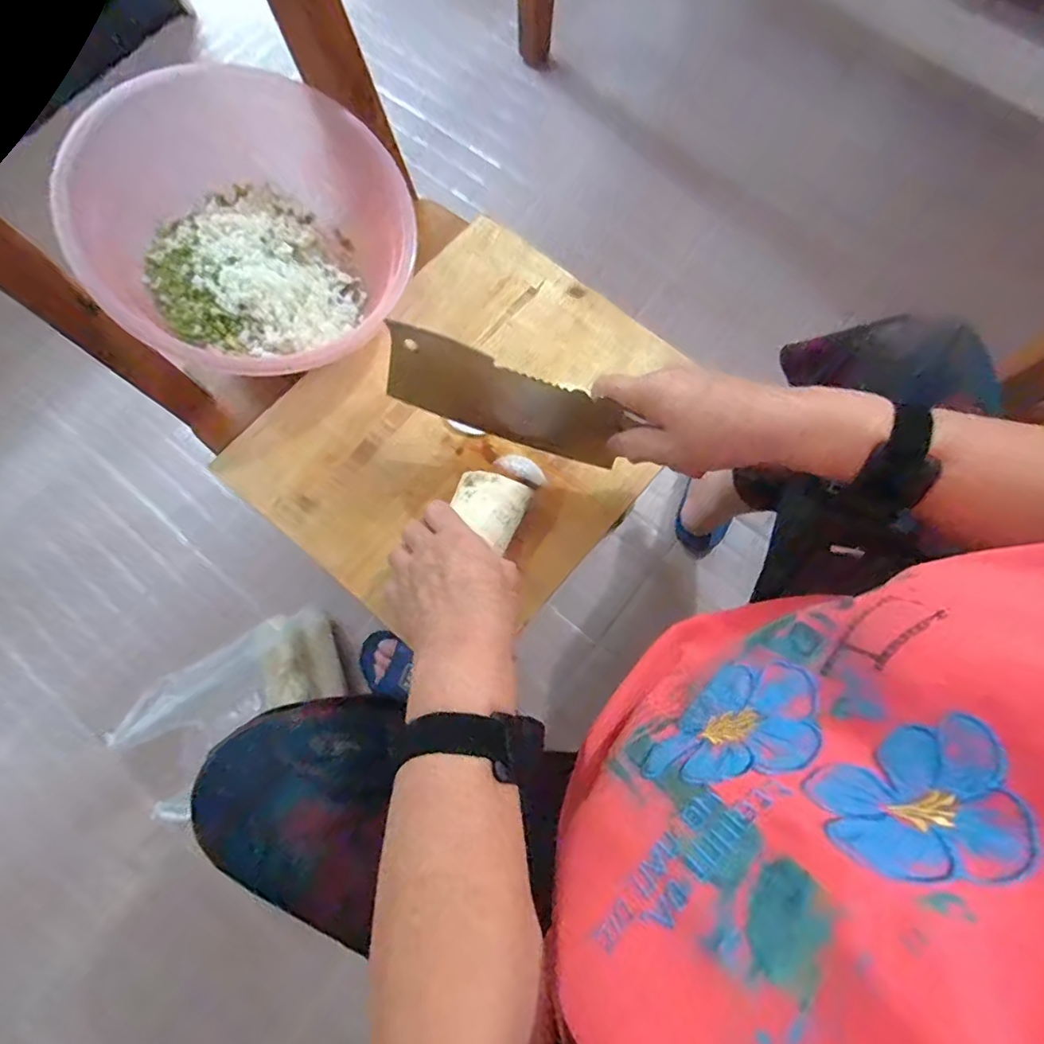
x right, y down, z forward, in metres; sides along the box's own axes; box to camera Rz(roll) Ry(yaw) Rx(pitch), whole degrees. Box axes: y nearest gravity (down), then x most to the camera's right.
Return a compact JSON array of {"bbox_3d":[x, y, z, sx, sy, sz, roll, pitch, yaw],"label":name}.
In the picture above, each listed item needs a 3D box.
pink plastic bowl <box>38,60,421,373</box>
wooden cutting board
[{"bbox_3d":[-0.240,-0.266,0.510,0.230,0.138,0.281,33,77,7],"label":"pink plastic bowl"},{"bbox_3d":[-0.046,-0.086,0.517,0.304,0.024,0.353,39,80,11],"label":"wooden cutting board"}]

